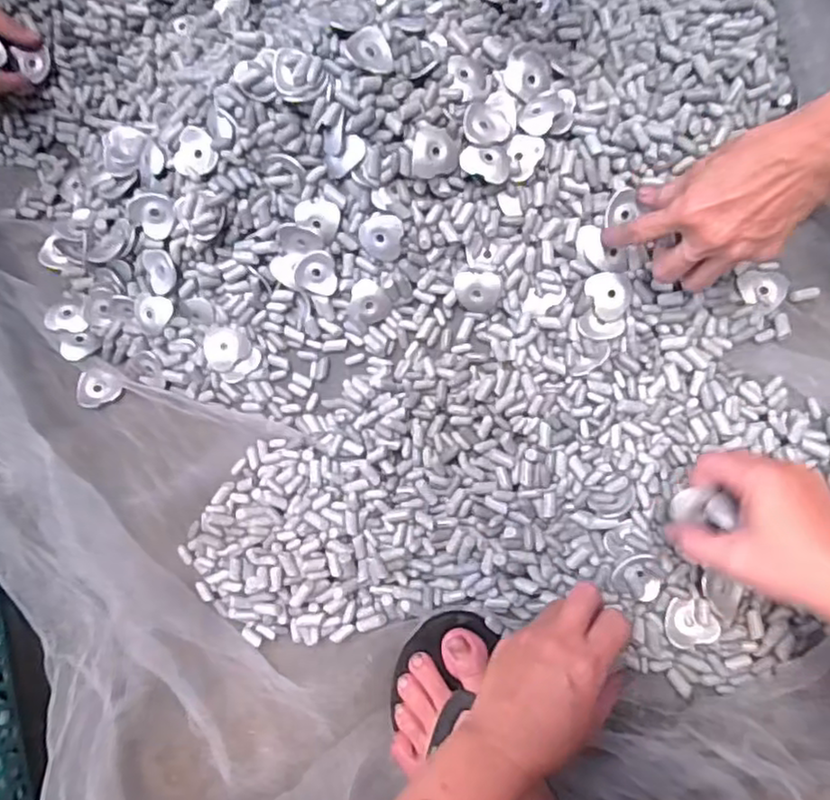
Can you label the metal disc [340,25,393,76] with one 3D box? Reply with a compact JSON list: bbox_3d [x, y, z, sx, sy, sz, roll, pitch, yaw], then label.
[{"bbox_3d":[-0.033,-0.246,0.464,0.031,0.006,0.035,-32,98,-18],"label":"metal disc"}]

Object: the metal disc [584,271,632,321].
[{"bbox_3d":[0.150,-0.080,0.503,0.033,0.007,0.036,-1,84,9],"label":"metal disc"}]

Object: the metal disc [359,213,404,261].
[{"bbox_3d":[-0.027,-0.126,0.506,0.033,0.007,0.034,3,110,8],"label":"metal disc"}]

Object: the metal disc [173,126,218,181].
[{"bbox_3d":[-0.169,-0.190,0.507,0.034,0.004,0.036,1,97,7],"label":"metal disc"}]

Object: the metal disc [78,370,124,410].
[{"bbox_3d":[-0.271,-0.010,0.562,0.036,0.004,0.031,-10,85,-14],"label":"metal disc"}]

